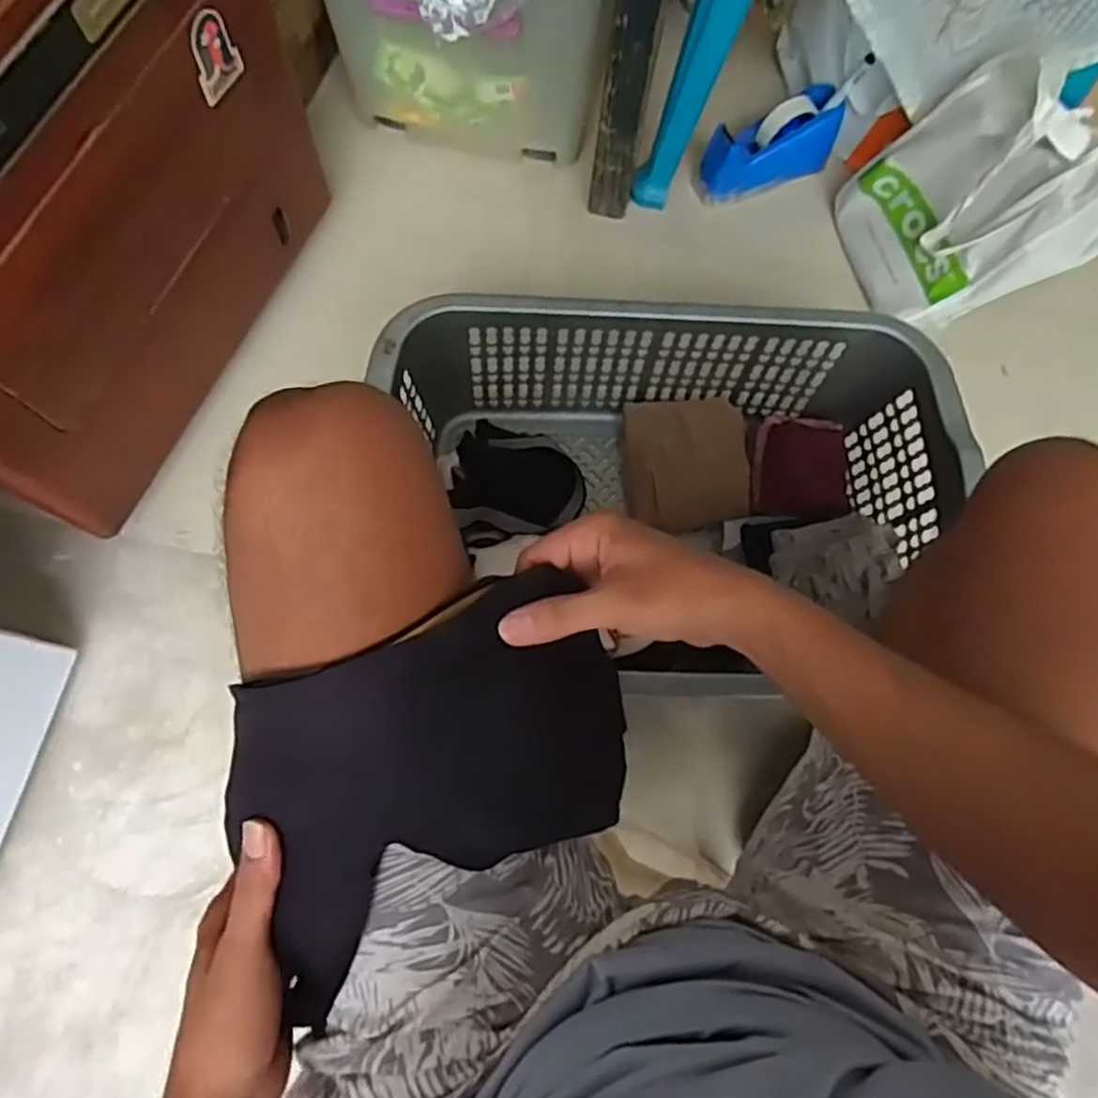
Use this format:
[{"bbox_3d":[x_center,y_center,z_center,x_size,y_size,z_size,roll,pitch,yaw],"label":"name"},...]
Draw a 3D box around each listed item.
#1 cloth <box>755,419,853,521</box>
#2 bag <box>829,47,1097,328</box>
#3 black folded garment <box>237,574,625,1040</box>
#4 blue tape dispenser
[{"bbox_3d":[0.314,-0.102,0.931,0.118,0.027,0.125,4,73,-1],"label":"cloth"},{"bbox_3d":[0.514,-0.420,0.903,0.086,0.338,0.237,-29,92,-33],"label":"bag"},{"bbox_3d":[-0.055,0.114,0.393,0.210,0.070,0.152,-22,76,-8],"label":"black folded garment"},{"bbox_3d":[0.307,-0.559,1.041,0.186,0.096,0.069,-19,75,-8],"label":"blue tape dispenser"}]

